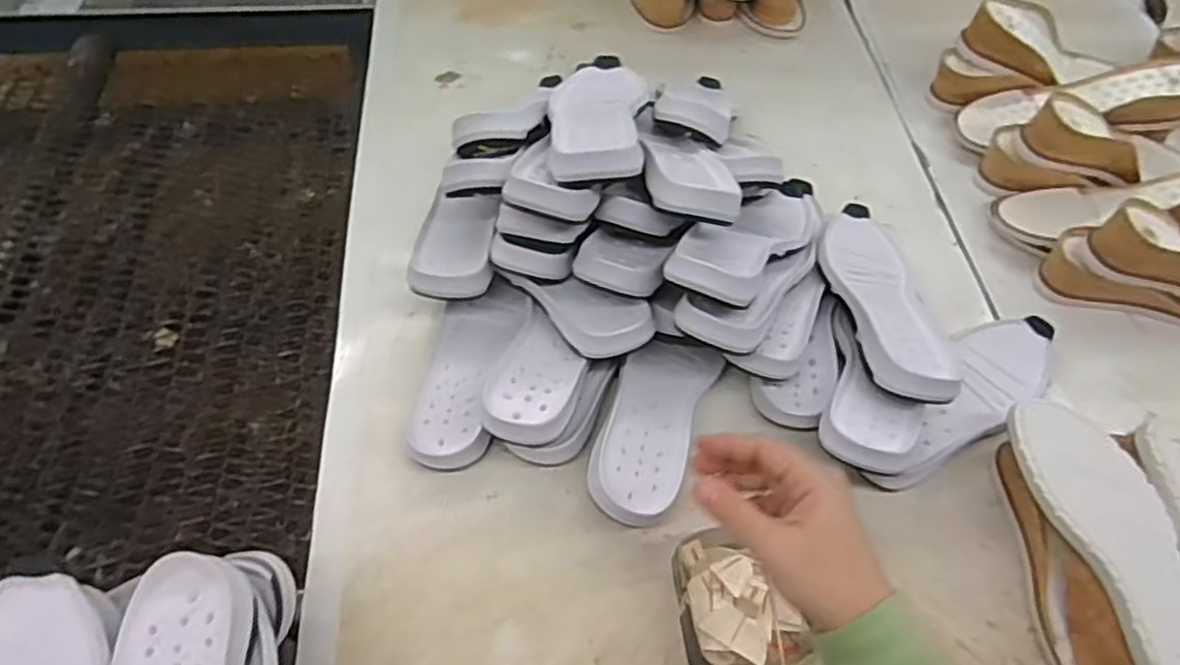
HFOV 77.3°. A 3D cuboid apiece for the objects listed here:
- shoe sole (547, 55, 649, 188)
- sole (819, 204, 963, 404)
[{"bbox_3d":[0.007,-0.205,0.686,0.086,0.032,0.242,4,37,0],"label":"shoe sole"},{"bbox_3d":[0.270,-0.041,0.691,0.091,0.032,0.264,4,40,0],"label":"sole"}]

